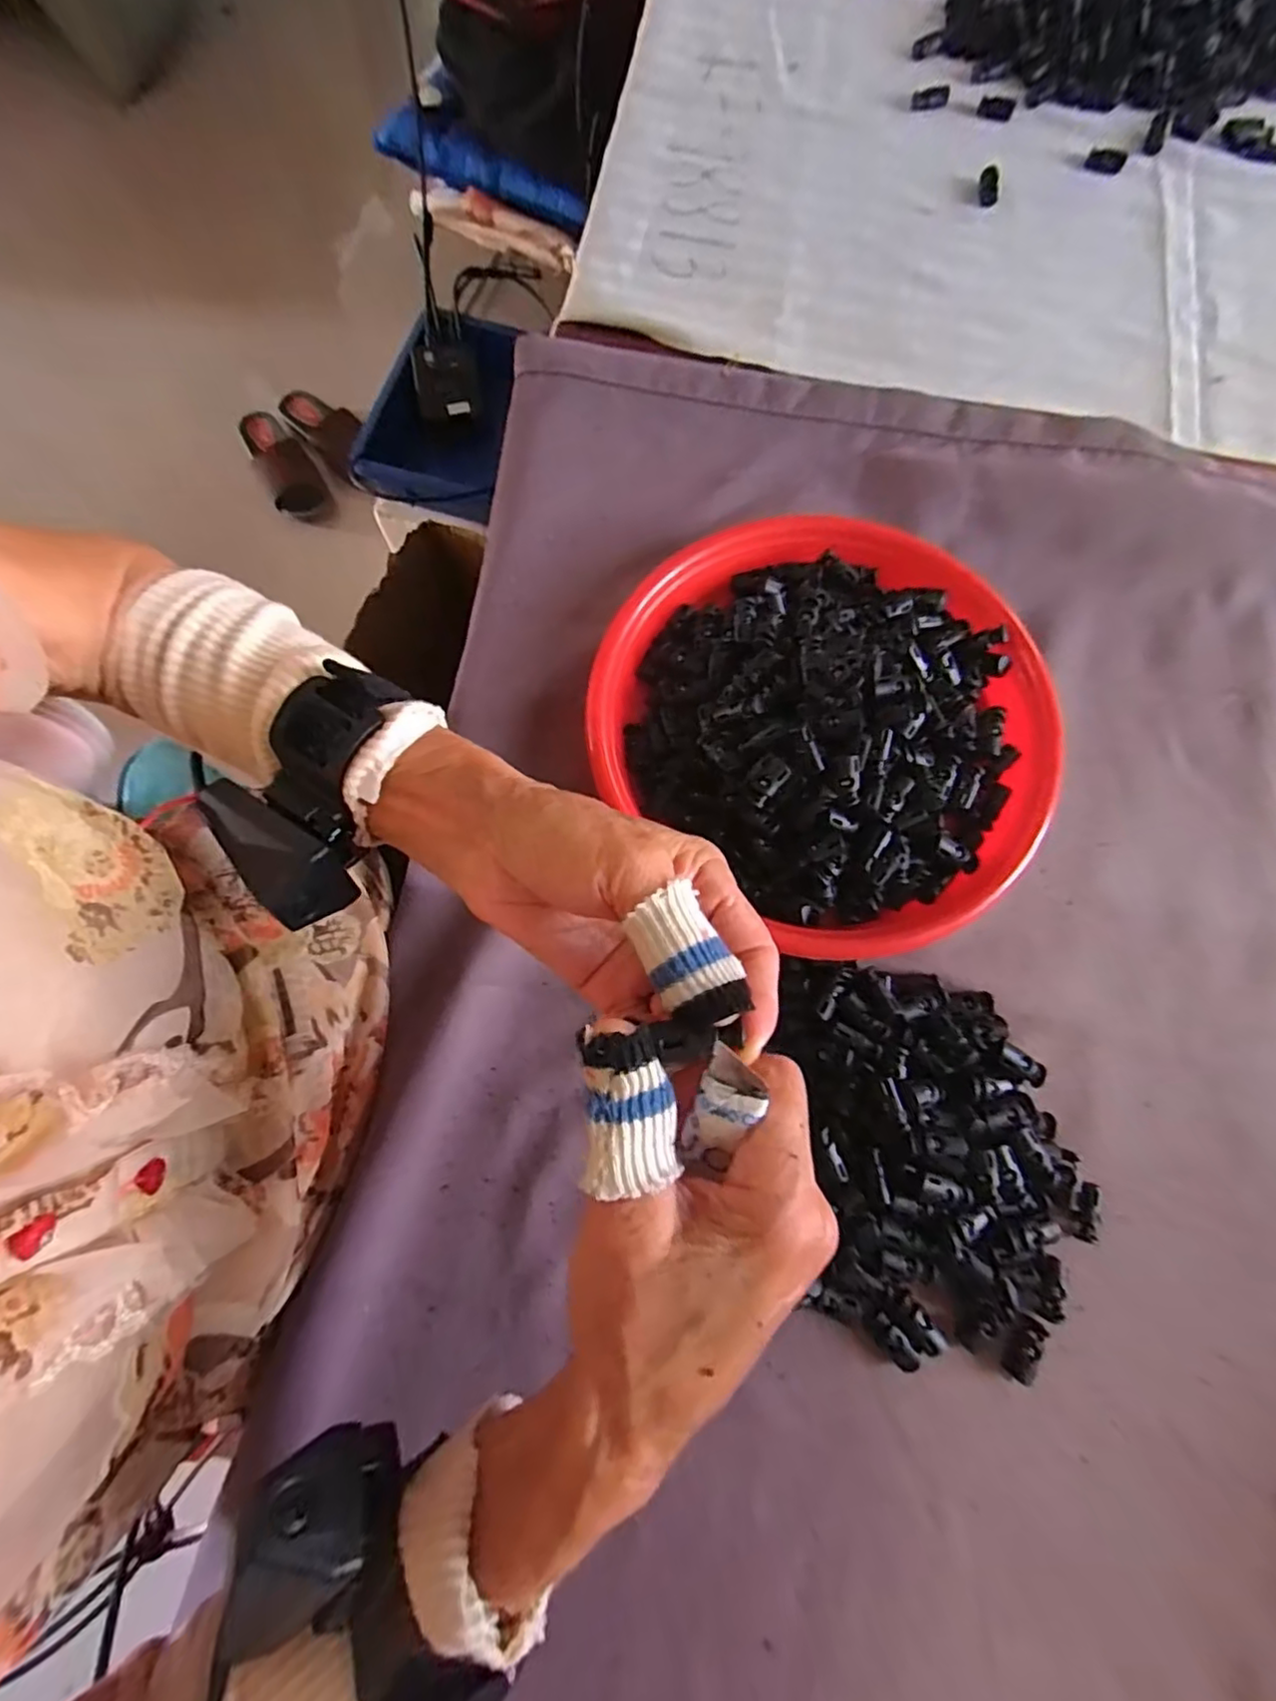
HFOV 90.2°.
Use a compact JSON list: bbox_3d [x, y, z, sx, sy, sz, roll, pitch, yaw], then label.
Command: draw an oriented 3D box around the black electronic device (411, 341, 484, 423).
[{"bbox_3d":[-0.227,-0.559,0.759,0.075,0.022,0.100,-10,77,-3],"label":"black electronic device"}]

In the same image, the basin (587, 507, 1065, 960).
[{"bbox_3d":[0.112,-0.078,0.354,0.248,0.052,0.231,0,77,0],"label":"basin"}]

